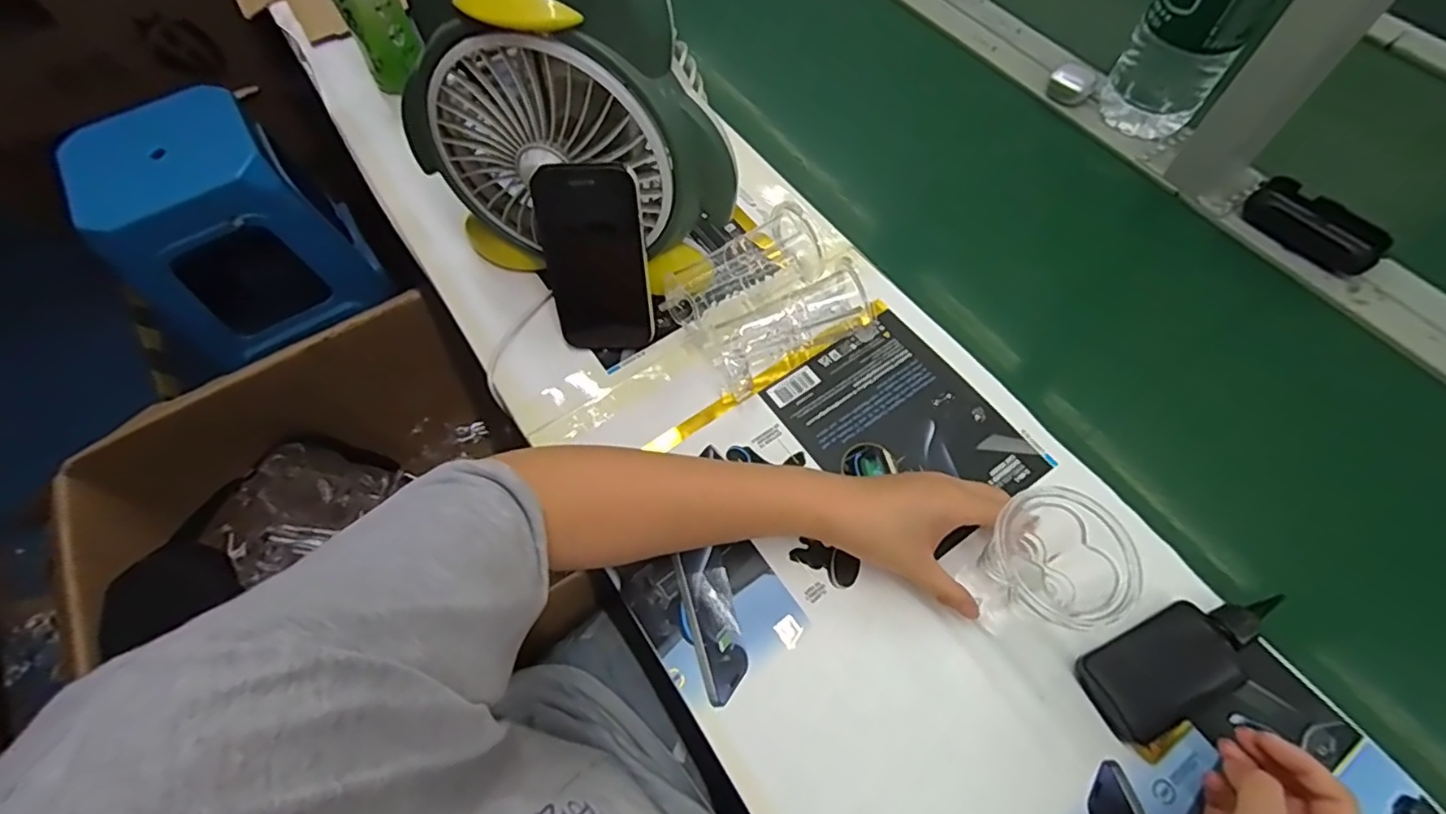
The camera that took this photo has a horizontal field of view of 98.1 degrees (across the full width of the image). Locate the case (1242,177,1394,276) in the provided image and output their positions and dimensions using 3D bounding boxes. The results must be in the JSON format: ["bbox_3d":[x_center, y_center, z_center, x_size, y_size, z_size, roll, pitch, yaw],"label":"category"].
[{"bbox_3d":[0.548,-0.167,0.585,0.044,0.035,0.113,-40,69,-17],"label":"case"}]

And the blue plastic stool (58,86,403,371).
[{"bbox_3d":[-0.970,-0.353,1.241,0.369,0.374,0.332,-30,66,-13],"label":"blue plastic stool"}]

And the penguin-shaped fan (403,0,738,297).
[{"bbox_3d":[-0.122,-0.200,0.454,0.252,0.286,0.082,13,64,8],"label":"penguin-shaped fan"}]

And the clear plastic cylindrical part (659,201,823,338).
[{"bbox_3d":[0.019,-0.109,0.533,0.132,0.053,0.063,-34,67,-15],"label":"clear plastic cylindrical part"}]

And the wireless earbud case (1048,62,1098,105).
[{"bbox_3d":[0.375,-0.346,0.673,0.044,0.021,0.040,29,67,15],"label":"wireless earbud case"}]

